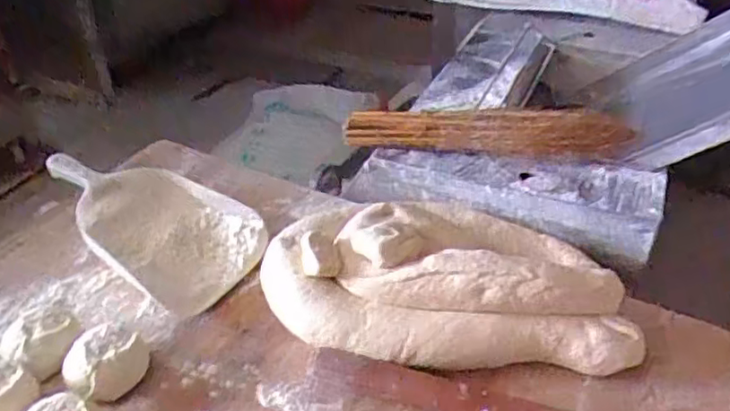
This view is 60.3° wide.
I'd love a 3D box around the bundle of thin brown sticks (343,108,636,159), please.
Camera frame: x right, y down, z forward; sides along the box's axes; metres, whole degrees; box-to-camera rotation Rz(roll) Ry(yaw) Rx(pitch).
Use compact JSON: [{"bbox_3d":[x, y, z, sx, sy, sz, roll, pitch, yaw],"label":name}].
[{"bbox_3d":[0.146,-0.091,0.772,0.334,0.053,0.038,1,38,4],"label":"bundle of thin brown sticks"}]

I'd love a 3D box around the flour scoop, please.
[{"bbox_3d":[-0.255,0.014,0.751,0.275,0.078,0.157,26,46,30],"label":"flour scoop"}]

